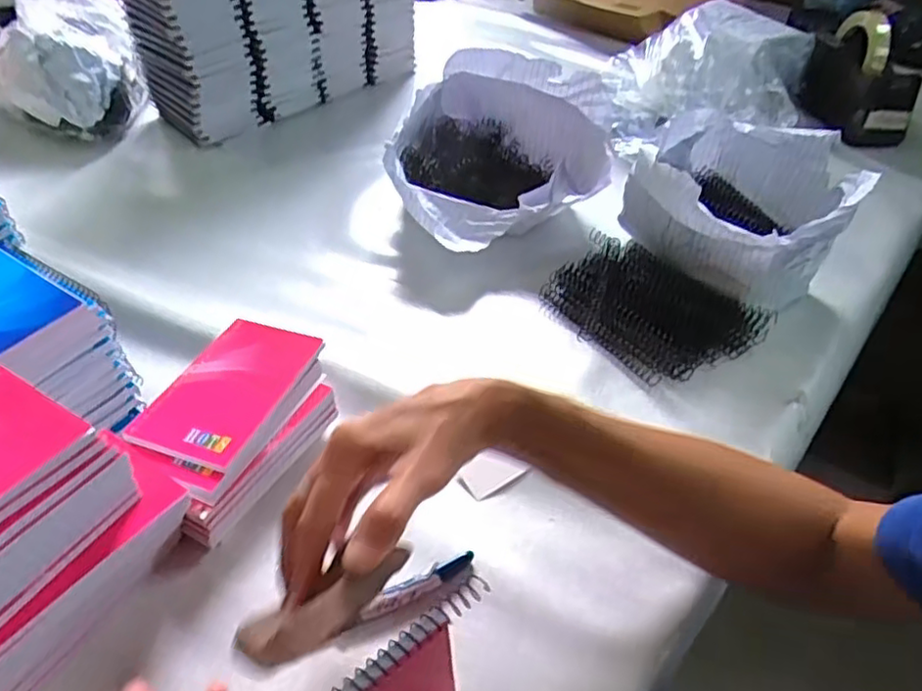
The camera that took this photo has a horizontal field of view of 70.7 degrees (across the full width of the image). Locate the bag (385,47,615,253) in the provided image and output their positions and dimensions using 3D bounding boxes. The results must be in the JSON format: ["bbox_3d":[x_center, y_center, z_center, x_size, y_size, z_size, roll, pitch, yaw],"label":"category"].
[{"bbox_3d":[0.030,-0.201,0.697,0.228,0.135,0.238,16,44,15],"label":"bag"}]

